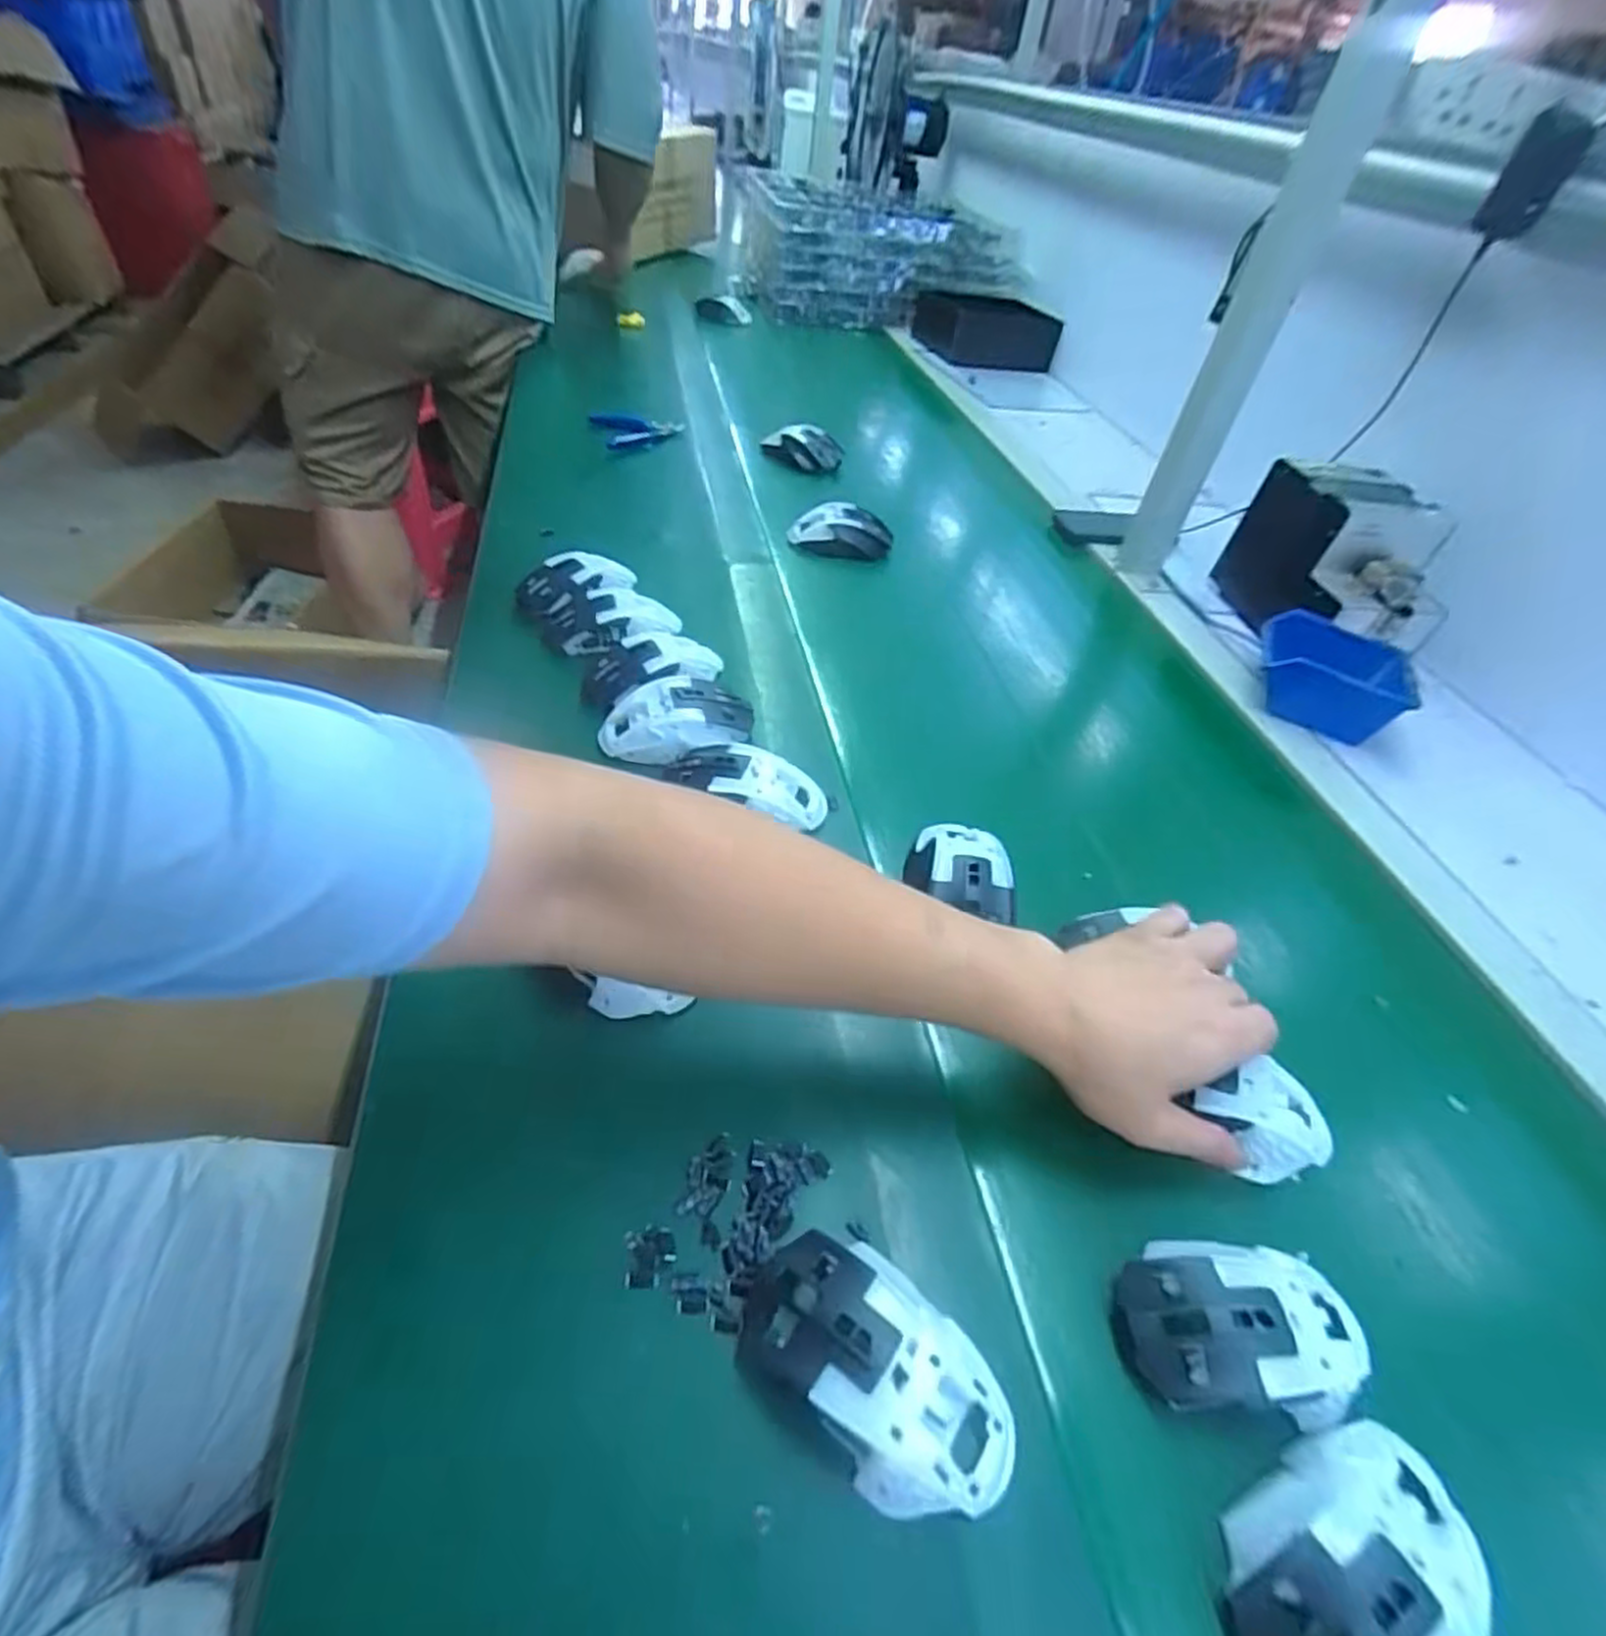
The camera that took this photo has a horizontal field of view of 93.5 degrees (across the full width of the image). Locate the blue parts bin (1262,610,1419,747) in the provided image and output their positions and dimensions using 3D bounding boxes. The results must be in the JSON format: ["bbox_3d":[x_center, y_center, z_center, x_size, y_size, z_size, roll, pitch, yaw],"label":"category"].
[{"bbox_3d":[0.487,-0.130,0.699,0.123,0.061,0.110,22,46,12],"label":"blue parts bin"}]

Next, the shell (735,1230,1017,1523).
[{"bbox_3d":[0.030,0.224,0.310,0.115,0.035,0.065,33,49,22],"label":"shell"}]

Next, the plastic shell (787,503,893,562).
[{"bbox_3d":[0.042,-0.317,0.836,0.116,0.041,0.050,5,45,-5],"label":"plastic shell"}]

